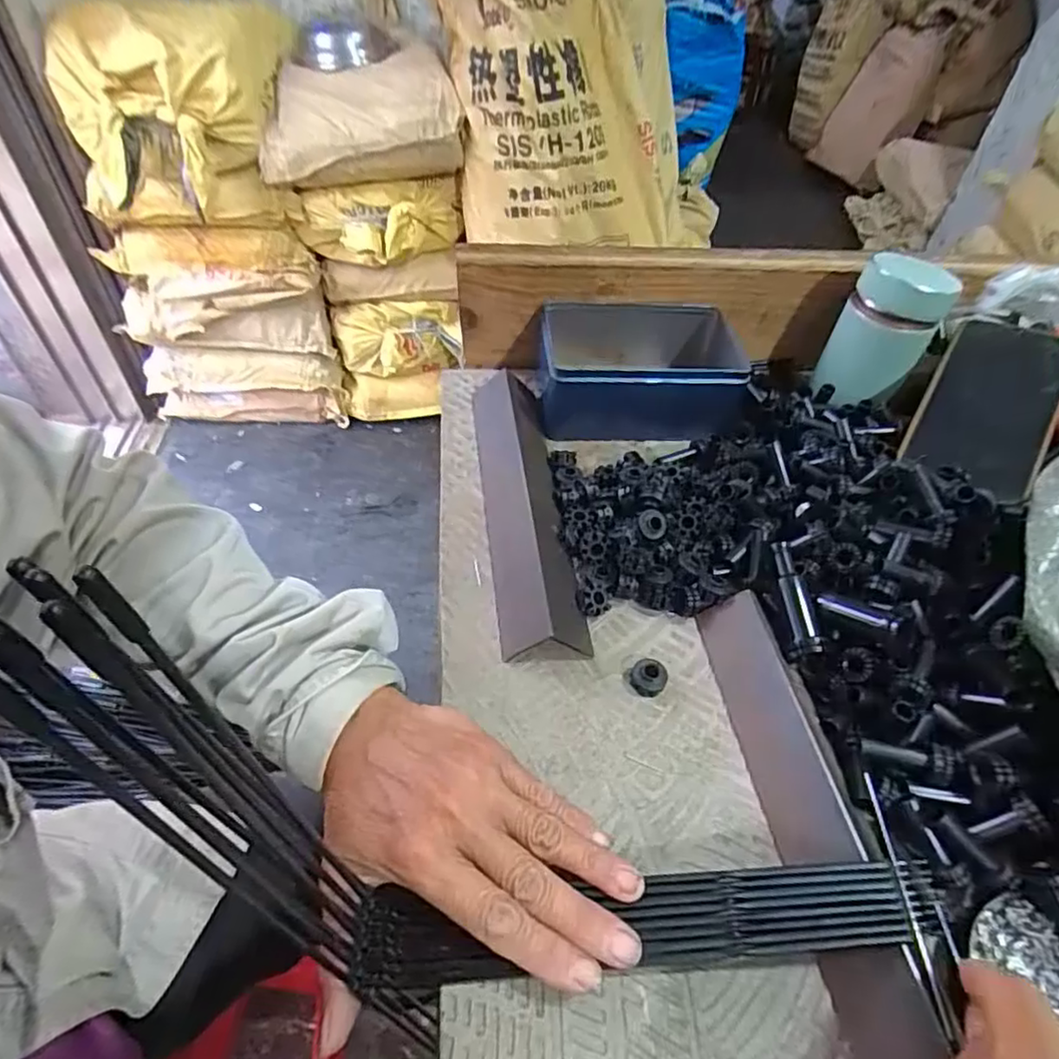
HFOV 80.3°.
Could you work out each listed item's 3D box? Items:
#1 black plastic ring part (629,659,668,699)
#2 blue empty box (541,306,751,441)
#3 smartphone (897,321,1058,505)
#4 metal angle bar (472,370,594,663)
[{"bbox_3d":[0.064,0.079,0.336,0.018,0.011,0.018,3,48,-3],"label":"black plastic ring part"},{"bbox_3d":[0.085,-0.122,0.483,0.145,0.060,0.097,3,48,-4],"label":"blue empty box"},{"bbox_3d":[0.306,-0.084,0.419,0.073,0.013,0.173,16,55,40],"label":"smartphone"},{"bbox_3d":[-0.004,-0.028,0.412,0.048,0.033,0.240,-2,49,-8],"label":"metal angle bar"}]

